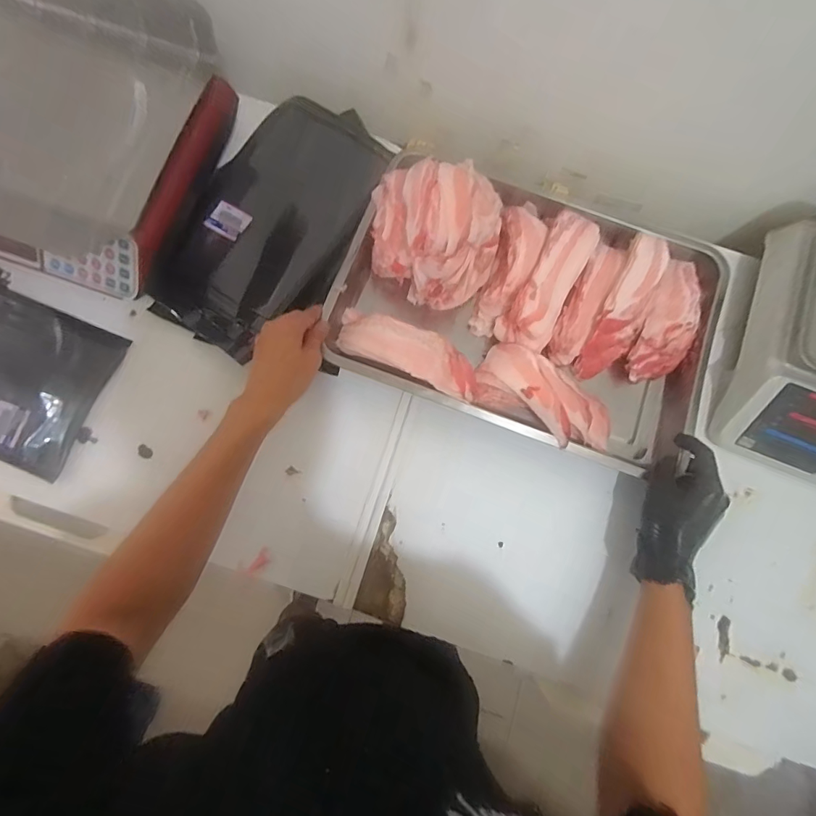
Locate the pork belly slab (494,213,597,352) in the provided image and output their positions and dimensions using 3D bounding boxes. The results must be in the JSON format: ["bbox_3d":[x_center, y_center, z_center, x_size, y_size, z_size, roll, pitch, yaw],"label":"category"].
[{"bbox_3d":[0.185,-0.166,0.581,0.065,0.056,0.184,29,87,10],"label":"pork belly slab"}]

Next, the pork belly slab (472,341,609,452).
[{"bbox_3d":[0.179,-0.012,0.584,0.189,0.076,0.089,34,68,12],"label":"pork belly slab"}]

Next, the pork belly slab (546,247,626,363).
[{"bbox_3d":[0.240,-0.141,0.608,0.045,0.034,0.170,27,89,9],"label":"pork belly slab"}]

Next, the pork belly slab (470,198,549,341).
[{"bbox_3d":[0.133,-0.183,0.605,0.062,0.056,0.179,22,96,7],"label":"pork belly slab"}]

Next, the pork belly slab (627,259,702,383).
[{"bbox_3d":[0.354,-0.116,0.609,0.069,0.044,0.182,23,85,7],"label":"pork belly slab"}]

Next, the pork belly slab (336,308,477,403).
[{"bbox_3d":[-0.001,-0.074,0.579,0.195,0.033,0.068,23,66,8],"label":"pork belly slab"}]

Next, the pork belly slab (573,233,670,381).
[{"bbox_3d":[0.286,-0.129,0.594,0.055,0.043,0.199,25,102,8],"label":"pork belly slab"}]

